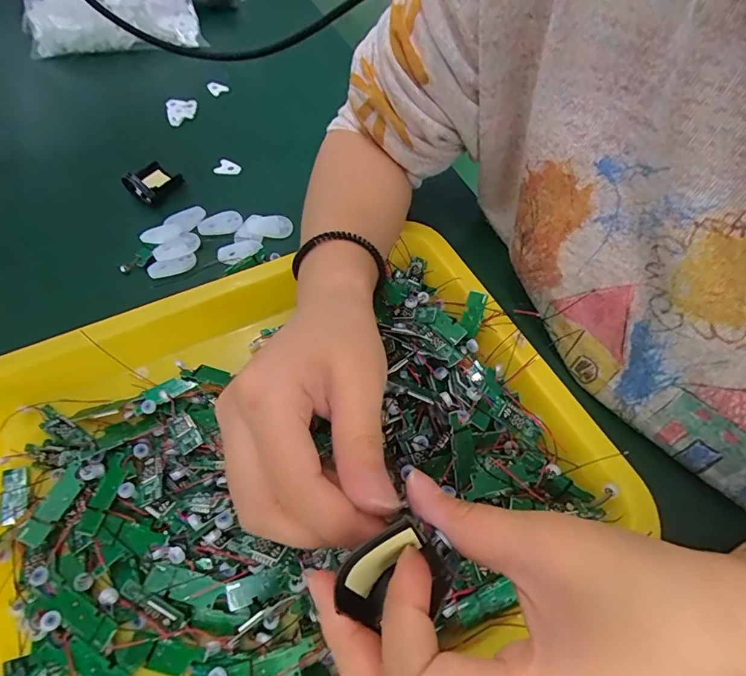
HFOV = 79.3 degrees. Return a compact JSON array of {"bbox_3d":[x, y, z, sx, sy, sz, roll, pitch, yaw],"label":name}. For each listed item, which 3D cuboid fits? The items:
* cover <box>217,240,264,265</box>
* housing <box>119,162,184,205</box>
[{"bbox_3d":[-0.106,-0.070,0.357,0.034,0.008,0.017,-38,65,-22],"label":"cover"},{"bbox_3d":[-0.190,-0.137,0.392,0.035,0.022,0.039,29,61,18],"label":"housing"}]

